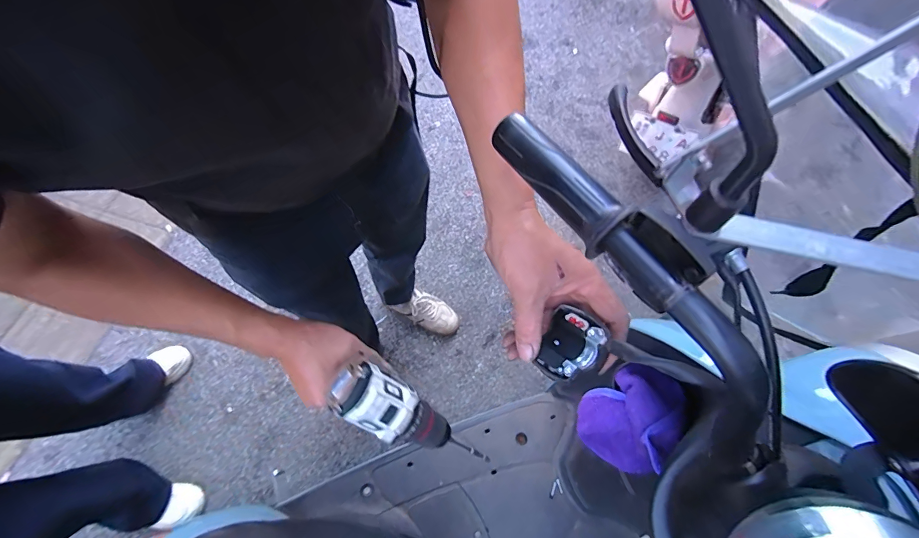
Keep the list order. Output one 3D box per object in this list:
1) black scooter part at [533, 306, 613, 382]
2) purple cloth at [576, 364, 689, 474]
[{"bbox_3d":[0.095,0.070,0.340,0.053,0.036,0.060,20,63,47],"label":"black scooter part"},{"bbox_3d":[0.203,0.178,0.485,0.102,0.074,0.105,34,70,12],"label":"purple cloth"}]

